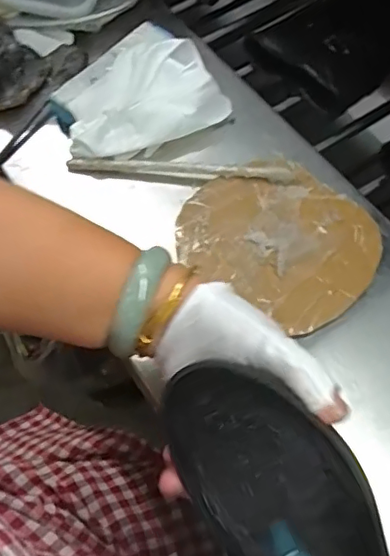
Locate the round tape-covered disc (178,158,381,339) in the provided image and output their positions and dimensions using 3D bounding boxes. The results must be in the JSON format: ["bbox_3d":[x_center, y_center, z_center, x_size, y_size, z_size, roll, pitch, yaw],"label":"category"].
[{"bbox_3d":[0.067,-0.033,0.463,0.150,0.009,0.130,41,71,21],"label":"round tape-covered disc"}]

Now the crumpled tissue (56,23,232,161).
[{"bbox_3d":[-0.056,-0.172,0.526,0.138,0.028,0.118,-24,63,-10],"label":"crumpled tissue"}]

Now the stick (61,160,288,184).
[{"bbox_3d":[-0.013,-0.095,0.495,0.192,0.006,0.015,5,62,6],"label":"stick"}]

